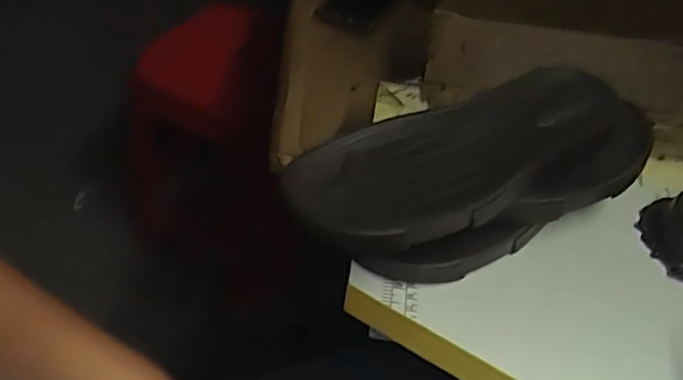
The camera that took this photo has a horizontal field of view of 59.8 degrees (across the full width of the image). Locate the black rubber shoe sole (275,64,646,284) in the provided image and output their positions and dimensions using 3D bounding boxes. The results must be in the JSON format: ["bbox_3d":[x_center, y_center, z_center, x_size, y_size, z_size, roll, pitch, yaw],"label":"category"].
[{"bbox_3d":[0.097,-0.010,0.455,0.293,0.079,0.110,-17,50,-21],"label":"black rubber shoe sole"}]

